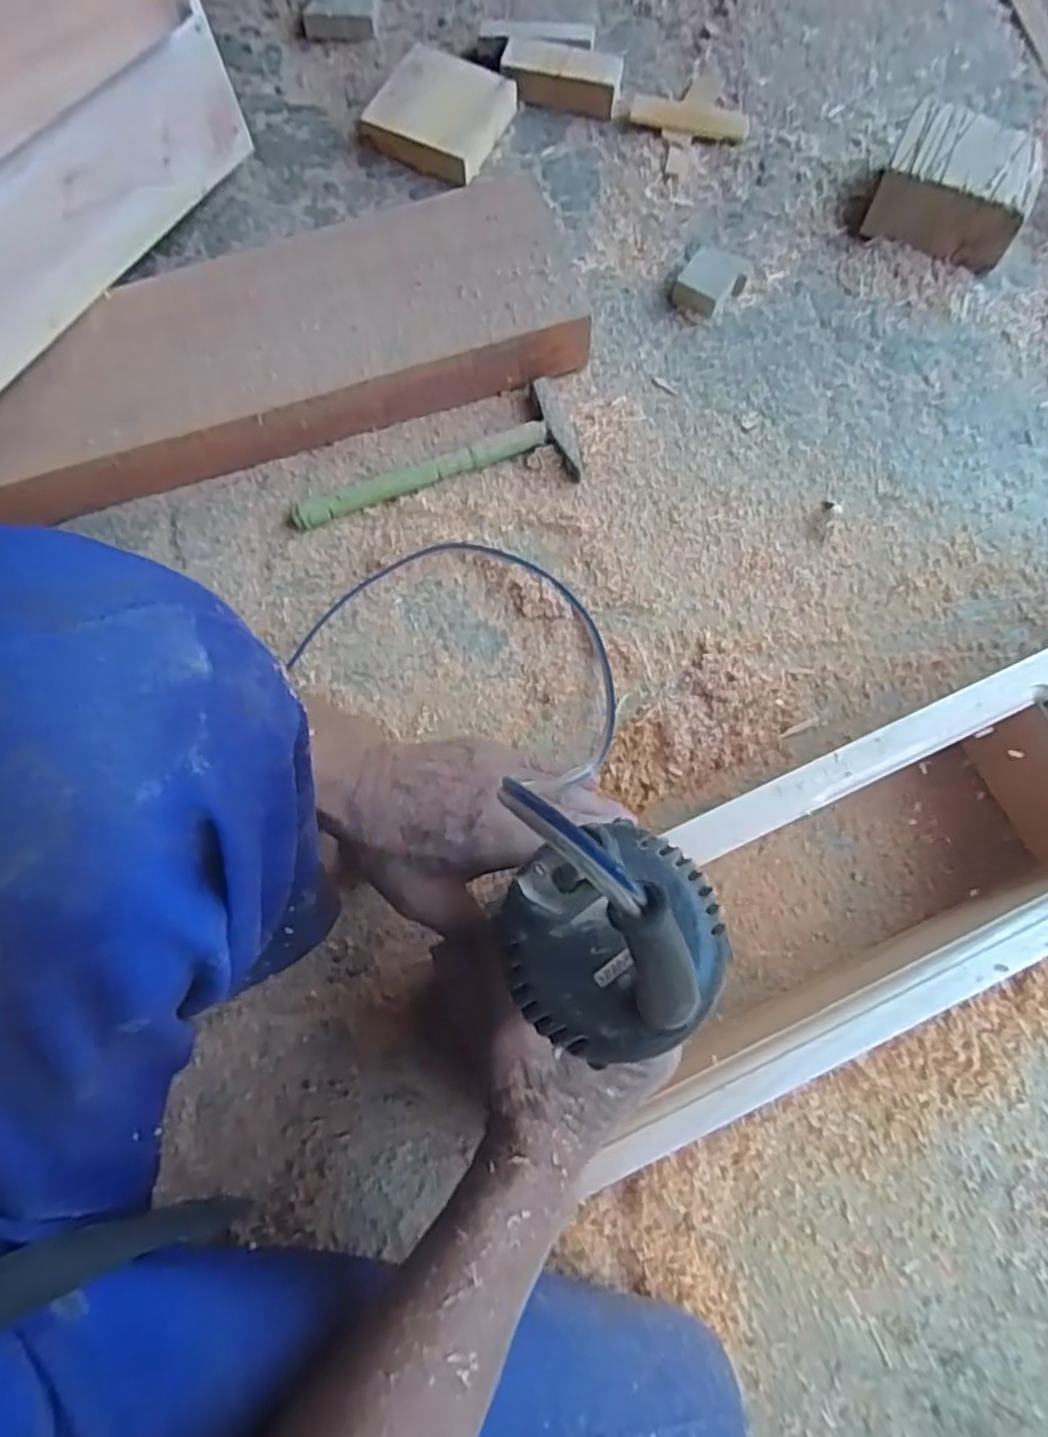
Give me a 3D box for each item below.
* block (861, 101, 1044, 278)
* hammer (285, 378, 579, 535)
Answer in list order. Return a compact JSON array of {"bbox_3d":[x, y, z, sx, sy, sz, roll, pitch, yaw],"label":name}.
[{"bbox_3d":[0.373,-0.461,0.653,0.123,0.061,0.104,23,77,7],"label":"block"},{"bbox_3d":[-0.076,-0.207,0.615,0.235,0.018,0.081,-17,76,-3],"label":"hammer"}]

